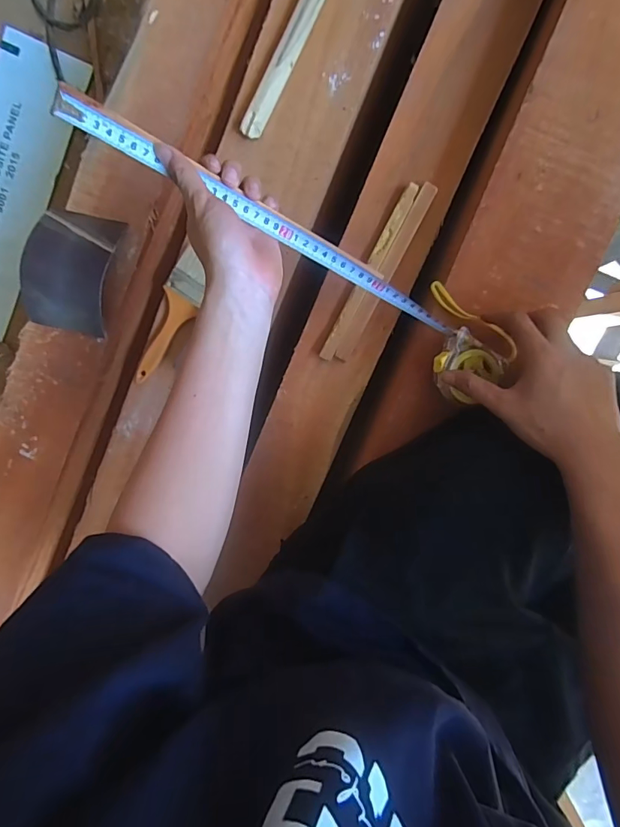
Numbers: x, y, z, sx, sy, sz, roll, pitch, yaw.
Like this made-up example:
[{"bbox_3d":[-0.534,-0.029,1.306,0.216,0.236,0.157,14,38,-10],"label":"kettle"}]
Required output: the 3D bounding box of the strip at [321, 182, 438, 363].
[{"bbox_3d":[0.080,-0.162,0.515,0.036,0.013,0.220,27,97,-2],"label":"strip"}]

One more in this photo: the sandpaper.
[{"bbox_3d":[-0.284,-0.170,0.529,0.101,0.039,0.140,15,97,0],"label":"sandpaper"}]

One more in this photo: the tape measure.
[{"bbox_3d":[-0.003,-0.146,0.413,0.457,0.044,0.091,27,97,-14],"label":"tape measure"}]

